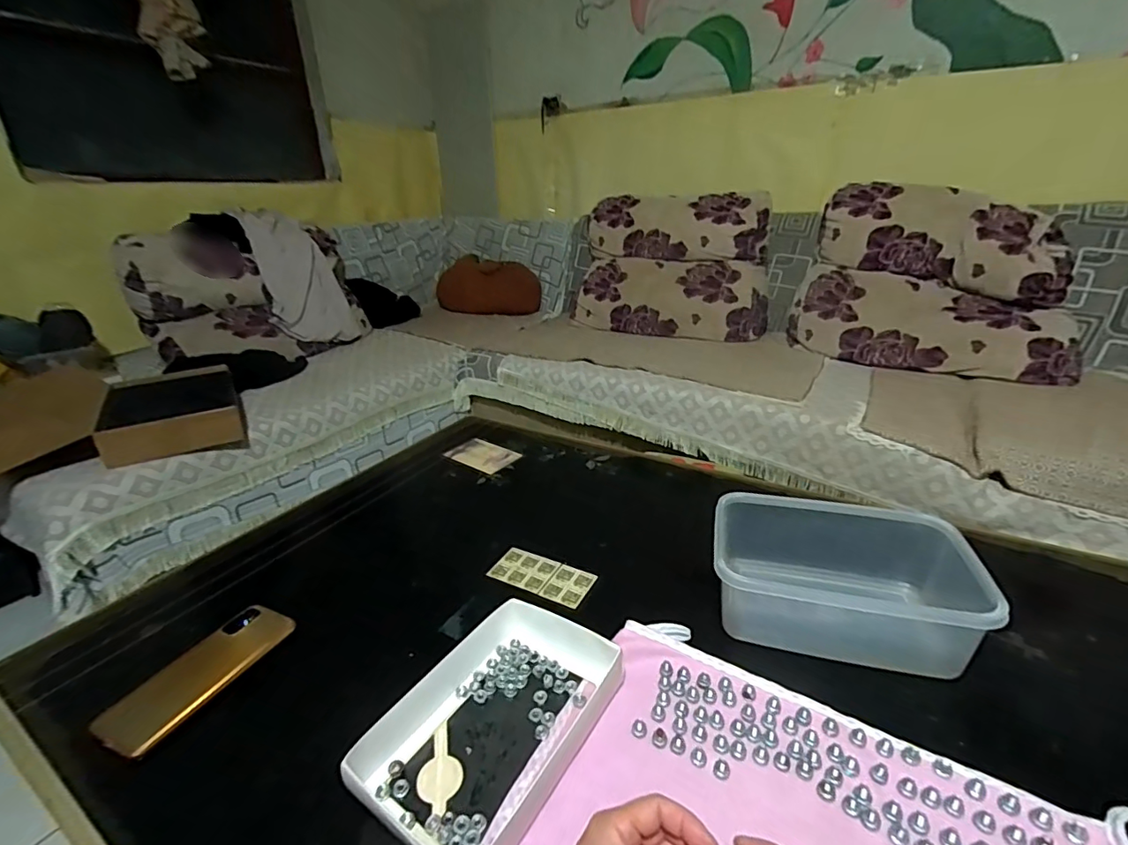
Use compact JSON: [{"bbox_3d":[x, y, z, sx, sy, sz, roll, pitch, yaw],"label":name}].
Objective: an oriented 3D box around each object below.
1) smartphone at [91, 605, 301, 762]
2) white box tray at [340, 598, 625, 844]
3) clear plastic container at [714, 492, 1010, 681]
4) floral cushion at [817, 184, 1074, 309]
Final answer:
[{"bbox_3d":[-0.349,0.241,0.488,0.070,0.016,0.156,10,27,25],"label":"smartphone"},{"bbox_3d":[-0.053,0.251,0.437,0.142,0.042,0.222,13,28,30],"label":"white box tray"},{"bbox_3d":[0.285,0.161,0.542,0.231,0.090,0.157,7,25,19],"label":"clear plastic container"},{"bbox_3d":[1.116,-0.545,1.500,0.640,0.252,0.181,24,31,22],"label":"floral cushion"}]

